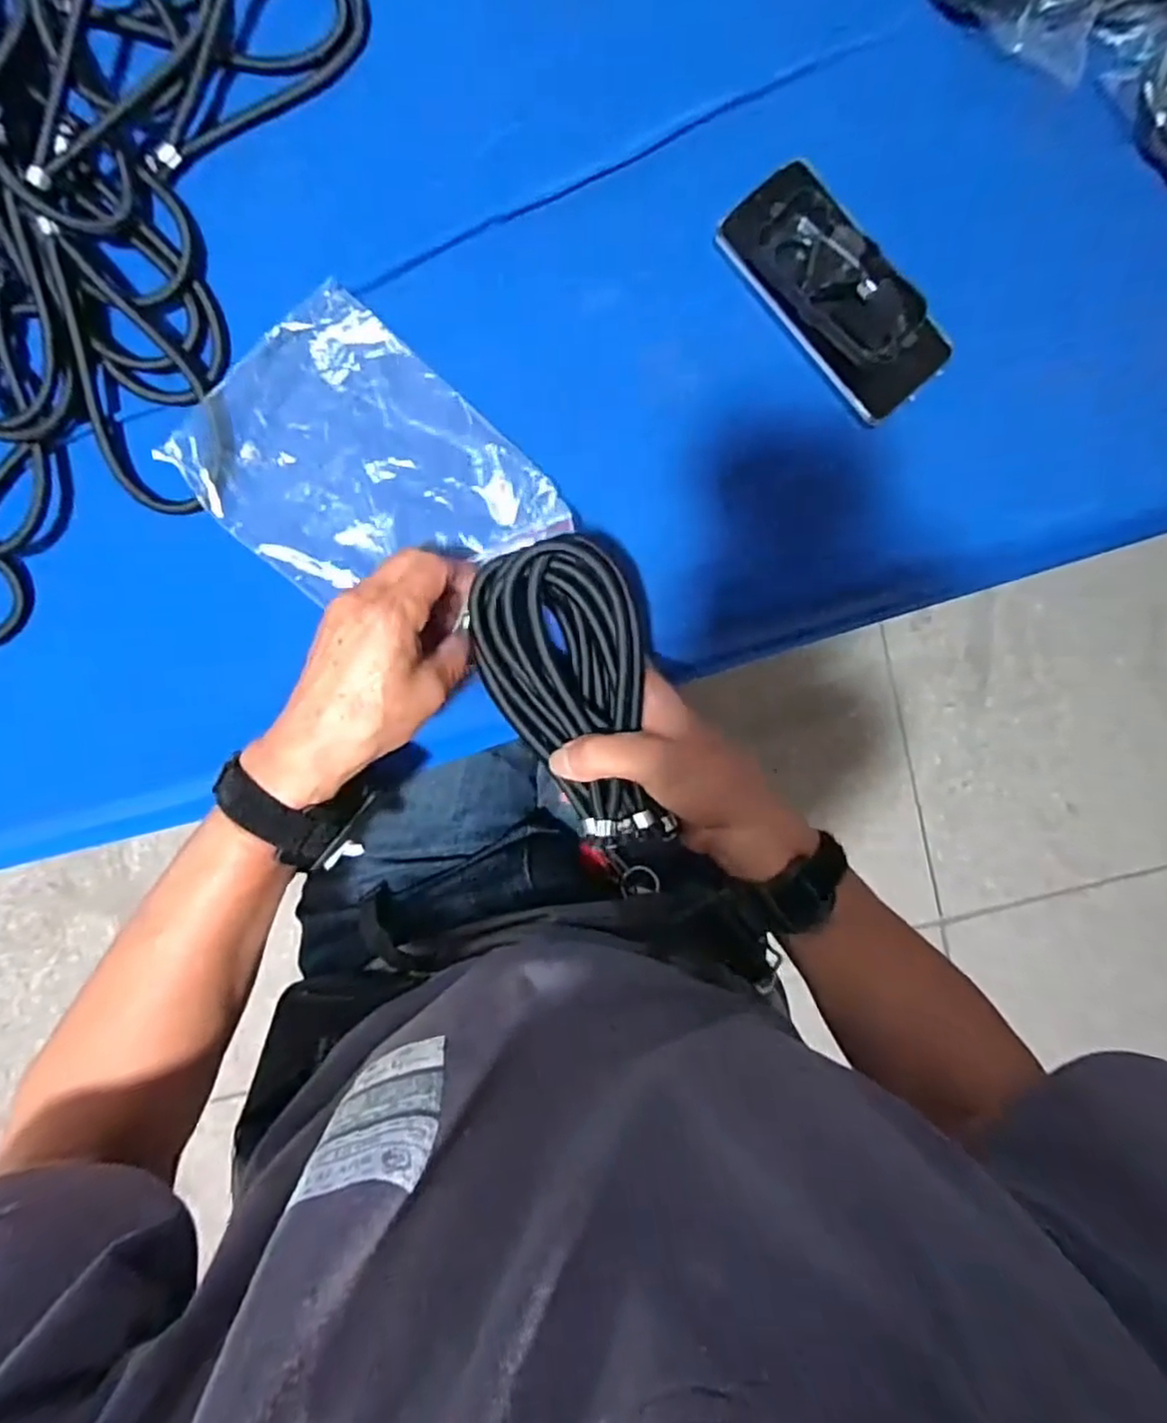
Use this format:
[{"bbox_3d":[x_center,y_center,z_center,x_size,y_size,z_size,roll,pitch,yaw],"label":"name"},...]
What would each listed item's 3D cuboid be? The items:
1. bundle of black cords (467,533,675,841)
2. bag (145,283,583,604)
[{"bbox_3d":[-0.007,-0.007,0.381,0.087,0.030,0.167,-12,91,-4],"label":"bundle of black cords"},{"bbox_3d":[-0.128,-0.138,0.415,0.194,0.023,0.150,43,88,-3],"label":"bag"}]

